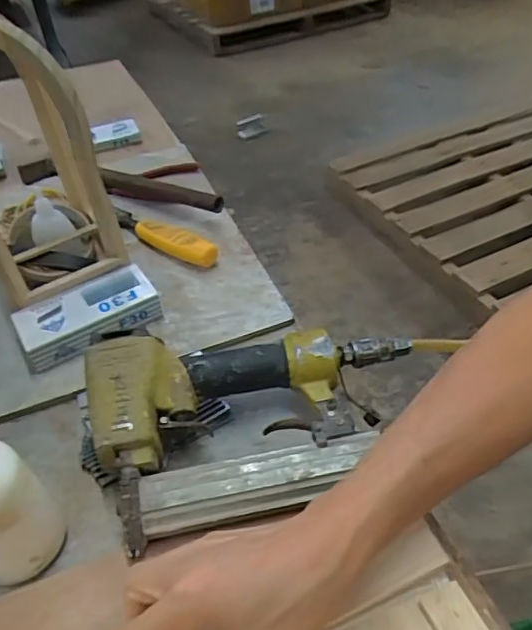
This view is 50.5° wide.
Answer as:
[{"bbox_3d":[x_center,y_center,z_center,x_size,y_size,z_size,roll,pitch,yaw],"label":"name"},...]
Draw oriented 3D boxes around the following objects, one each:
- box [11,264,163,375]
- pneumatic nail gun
[{"bbox_3d":[-0.170,0.001,0.538,0.127,0.037,0.064,-24,44,-20],"label":"box"},{"bbox_3d":[-0.001,0.066,0.424,0.247,0.066,0.149,-12,42,-8],"label":"pneumatic nail gun"}]

